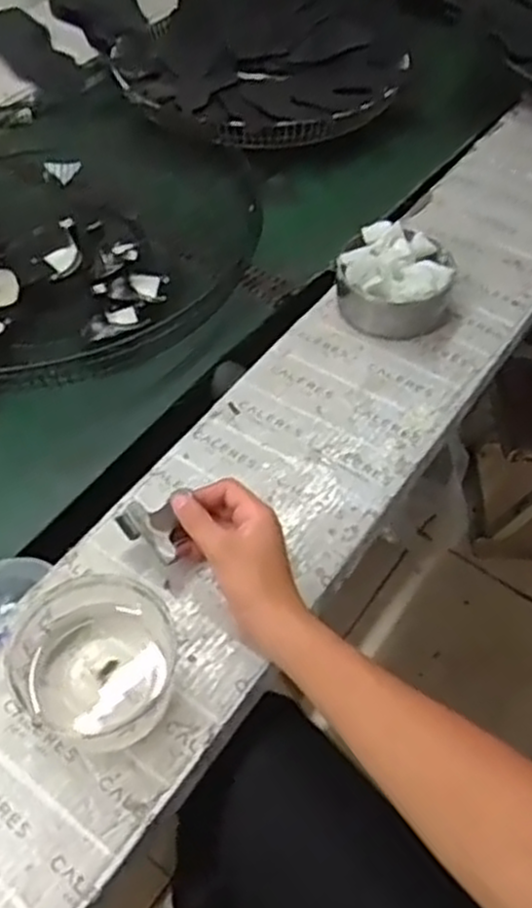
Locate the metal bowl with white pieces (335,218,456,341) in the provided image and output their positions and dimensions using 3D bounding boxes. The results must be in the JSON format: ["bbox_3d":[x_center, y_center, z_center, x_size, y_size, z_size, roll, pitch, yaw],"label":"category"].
[{"bbox_3d":[0.135,-0.181,0.810,0.116,0.075,0.117,0,53,0],"label":"metal bowl with white pieces"}]

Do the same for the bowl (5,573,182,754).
[{"bbox_3d":[-0.123,0.153,0.570,0.111,0.060,0.108,0,53,0],"label":"bowl"}]

